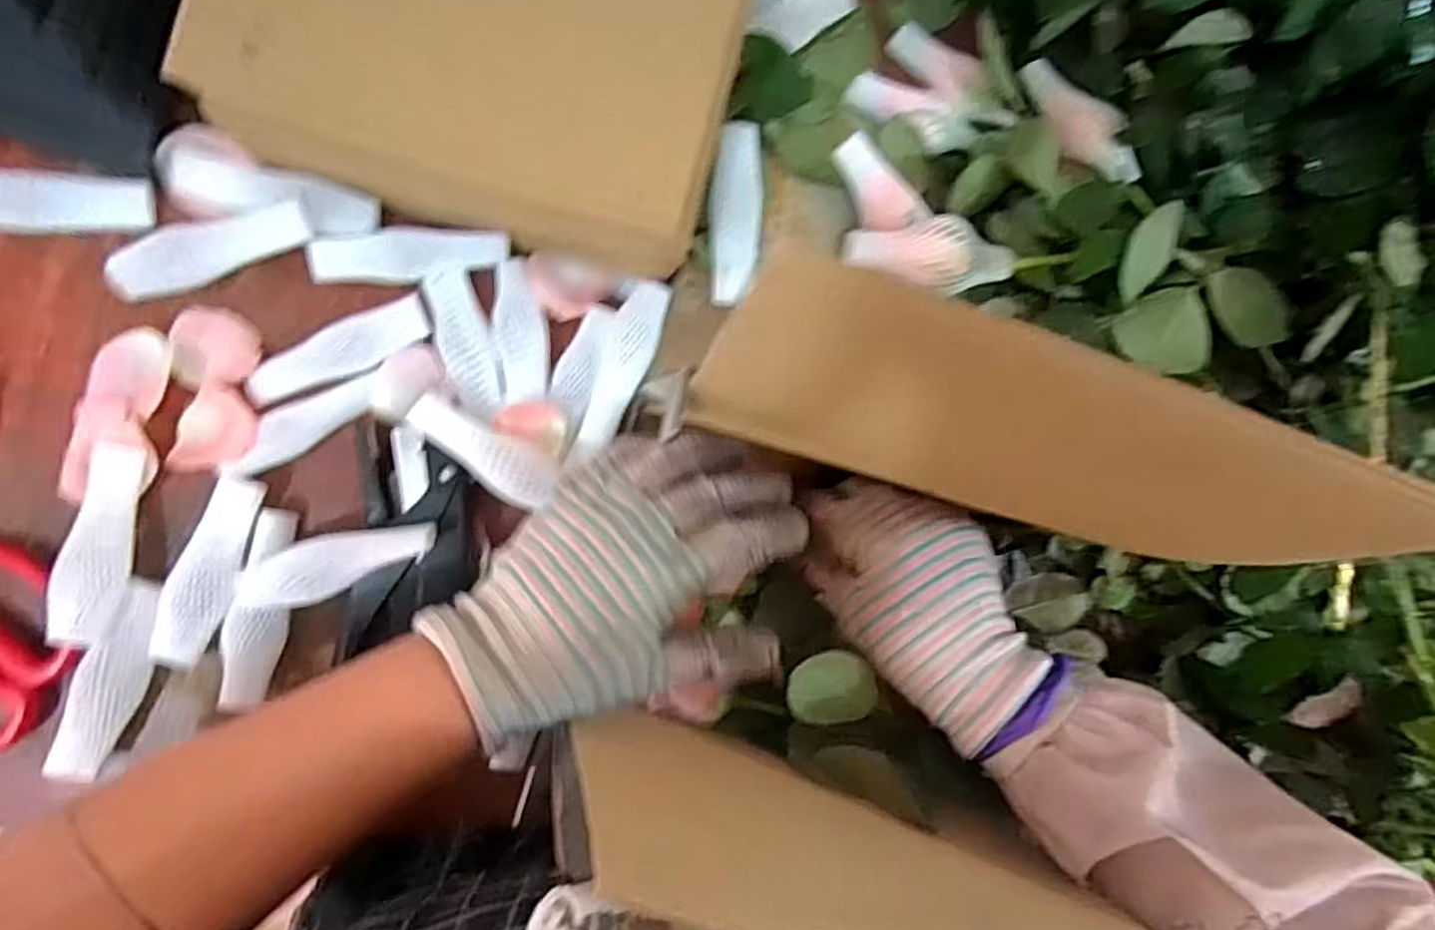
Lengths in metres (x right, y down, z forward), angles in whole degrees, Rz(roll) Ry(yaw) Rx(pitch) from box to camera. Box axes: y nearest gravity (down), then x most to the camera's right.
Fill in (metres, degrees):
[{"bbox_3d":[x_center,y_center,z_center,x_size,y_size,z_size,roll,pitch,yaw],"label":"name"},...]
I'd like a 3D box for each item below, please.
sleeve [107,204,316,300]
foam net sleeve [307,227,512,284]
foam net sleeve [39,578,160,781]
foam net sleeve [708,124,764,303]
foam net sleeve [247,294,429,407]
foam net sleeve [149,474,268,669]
[{"bbox_3d":[-0.239,-0.103,0.361,0.091,0.008,0.028,-18,94,-11],"label":"sleeve"},{"bbox_3d":[-0.148,-0.103,0.373,0.089,0.017,0.024,-10,92,-12],"label":"foam net sleeve"},{"bbox_3d":[-0.278,0.099,0.351,0.024,0.014,0.091,23,85,-11],"label":"foam net sleeve"},{"bbox_3d":[0.009,-0.126,0.388,0.027,0.011,0.090,3,89,-12],"label":"foam net sleeve"},{"bbox_3d":[-0.180,-0.054,0.367,0.085,0.010,0.023,-25,95,-11],"label":"foam net sleeve"},{"bbox_3d":[-0.238,0.051,0.359,0.025,0.006,0.093,23,85,-11],"label":"foam net sleeve"}]

